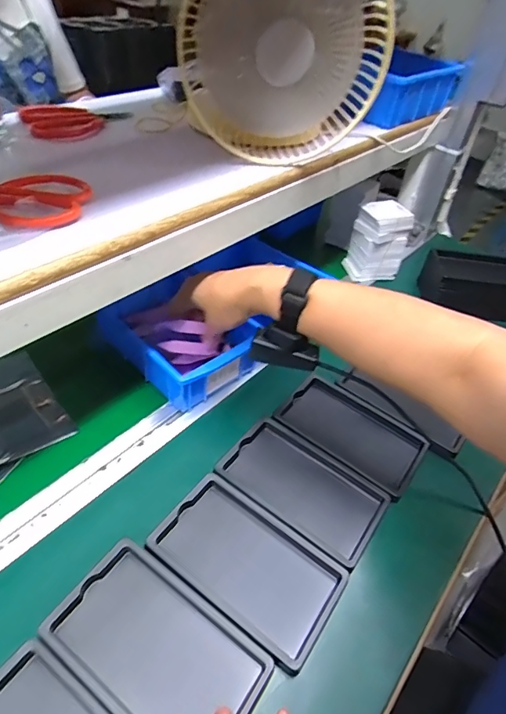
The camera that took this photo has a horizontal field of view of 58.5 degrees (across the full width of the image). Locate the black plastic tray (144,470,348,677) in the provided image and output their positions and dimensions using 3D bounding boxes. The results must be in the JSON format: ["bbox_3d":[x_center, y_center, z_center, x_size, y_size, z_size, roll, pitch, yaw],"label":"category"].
[{"bbox_3d":[-0.006,0.183,0.401,0.158,0.022,0.093,29,47,23],"label":"black plastic tray"}]

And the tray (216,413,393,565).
[{"bbox_3d":[0.050,0.133,0.464,0.159,0.024,0.092,29,47,23],"label":"tray"}]

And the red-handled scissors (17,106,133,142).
[{"bbox_3d":[-0.201,-0.270,0.516,0.116,0.021,0.056,-29,53,-32],"label":"red-handled scissors"}]

